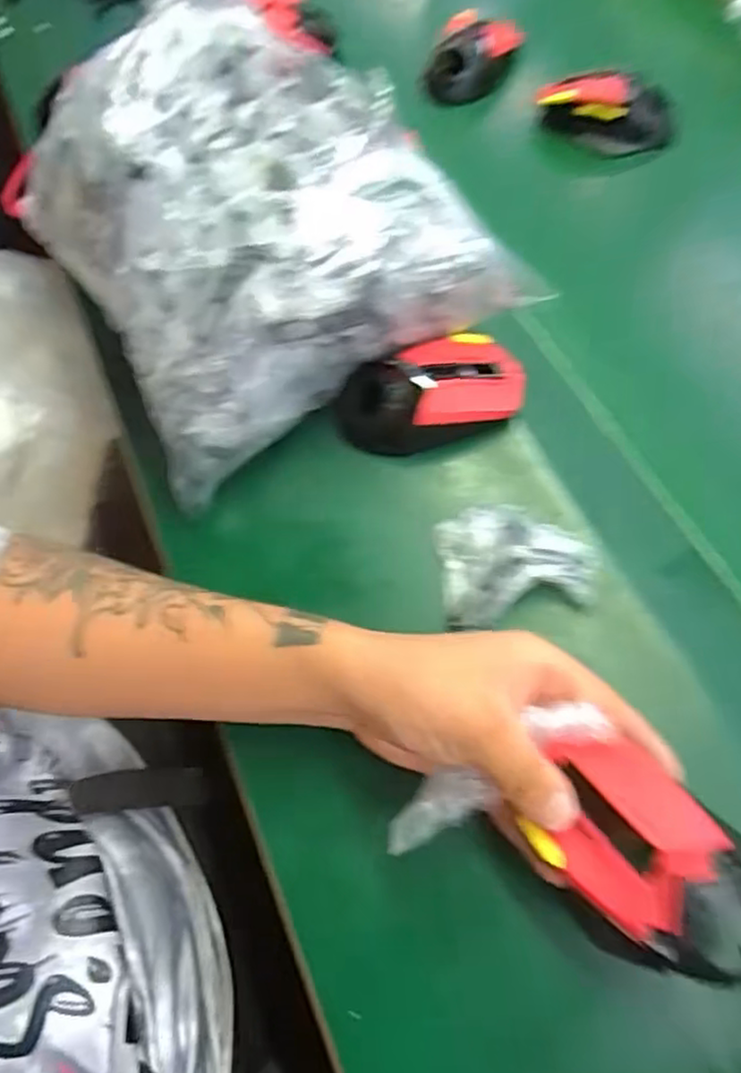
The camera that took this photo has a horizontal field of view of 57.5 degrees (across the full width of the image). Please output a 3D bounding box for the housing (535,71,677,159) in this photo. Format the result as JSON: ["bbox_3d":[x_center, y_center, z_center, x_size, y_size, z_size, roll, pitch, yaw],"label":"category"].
[{"bbox_3d":[0.203,-0.366,0.582,0.119,0.042,0.053,13,64,10],"label":"housing"}]

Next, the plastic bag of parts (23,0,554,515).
[{"bbox_3d":[-0.070,-0.203,0.458,0.253,0.160,0.253,-27,64,-11],"label":"plastic bag of parts"}]

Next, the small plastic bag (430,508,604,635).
[{"bbox_3d":[0.086,0.015,0.404,0.087,0.030,0.068,-7,62,0],"label":"small plastic bag"}]

